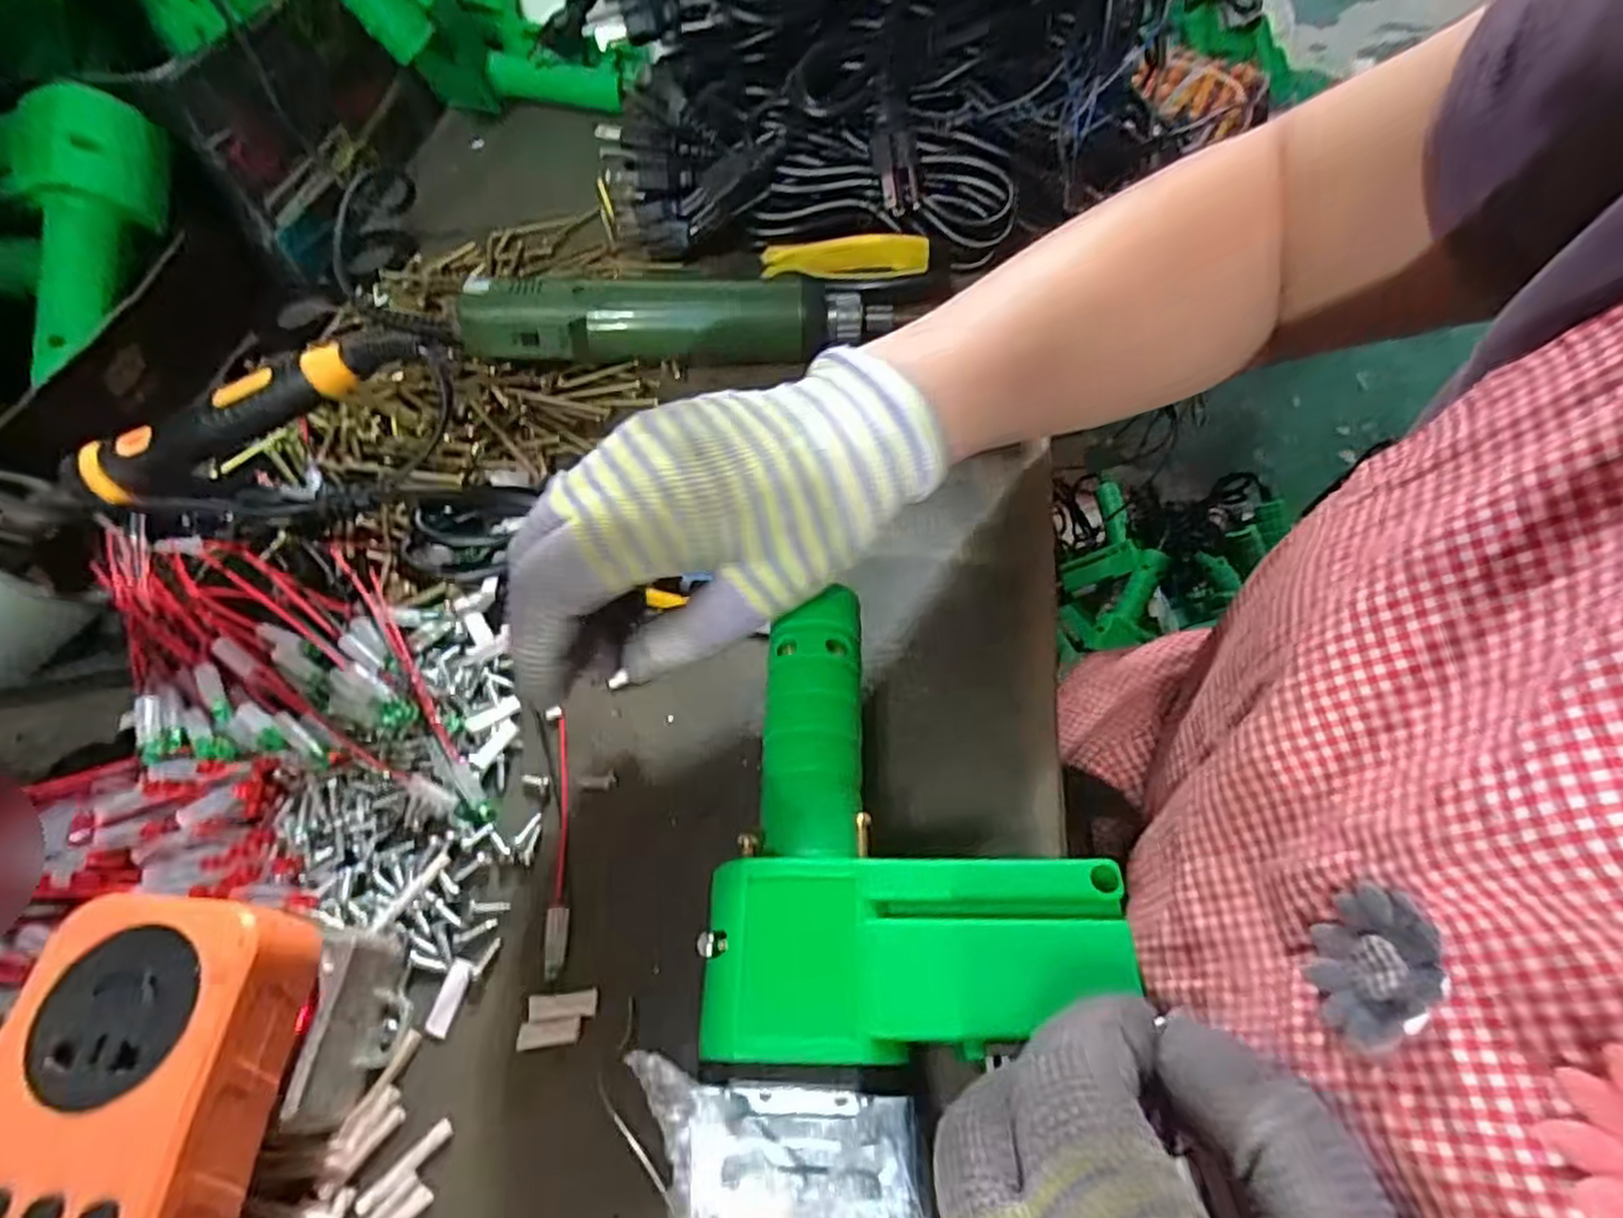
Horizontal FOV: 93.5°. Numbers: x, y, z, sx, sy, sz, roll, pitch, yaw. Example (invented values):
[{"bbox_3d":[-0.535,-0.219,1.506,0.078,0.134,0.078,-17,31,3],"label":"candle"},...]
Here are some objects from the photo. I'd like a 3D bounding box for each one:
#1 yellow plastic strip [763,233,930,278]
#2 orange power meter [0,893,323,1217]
[{"bbox_3d":[0.020,-0.200,0.438,0.093,0.018,0.019,-3,57,2],"label":"yellow plastic strip"},{"bbox_3d":[-0.176,0.139,0.183,0.067,0.032,0.125,0,57,4],"label":"orange power meter"}]

